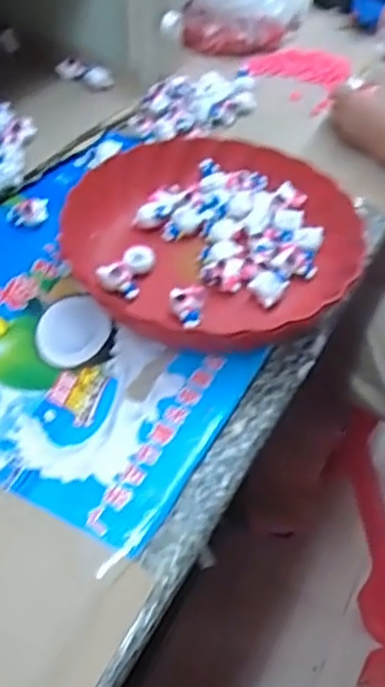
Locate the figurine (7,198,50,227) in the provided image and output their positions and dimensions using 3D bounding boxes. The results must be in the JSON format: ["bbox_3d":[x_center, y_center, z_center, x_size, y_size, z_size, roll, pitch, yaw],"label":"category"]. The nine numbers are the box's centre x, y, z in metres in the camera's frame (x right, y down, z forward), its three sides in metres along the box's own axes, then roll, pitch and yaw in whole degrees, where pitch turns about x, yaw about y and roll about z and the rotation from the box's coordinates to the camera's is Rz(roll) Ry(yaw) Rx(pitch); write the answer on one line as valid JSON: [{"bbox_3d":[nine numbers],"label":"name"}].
[{"bbox_3d":[-0.149,-0.119,0.612,0.036,0.022,0.023,-10,50,-12],"label":"figurine"}]

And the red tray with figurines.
[{"bbox_3d":[0.018,-0.087,0.580,0.238,0.052,0.247,-16,52,-17],"label":"red tray with figurines"}]

